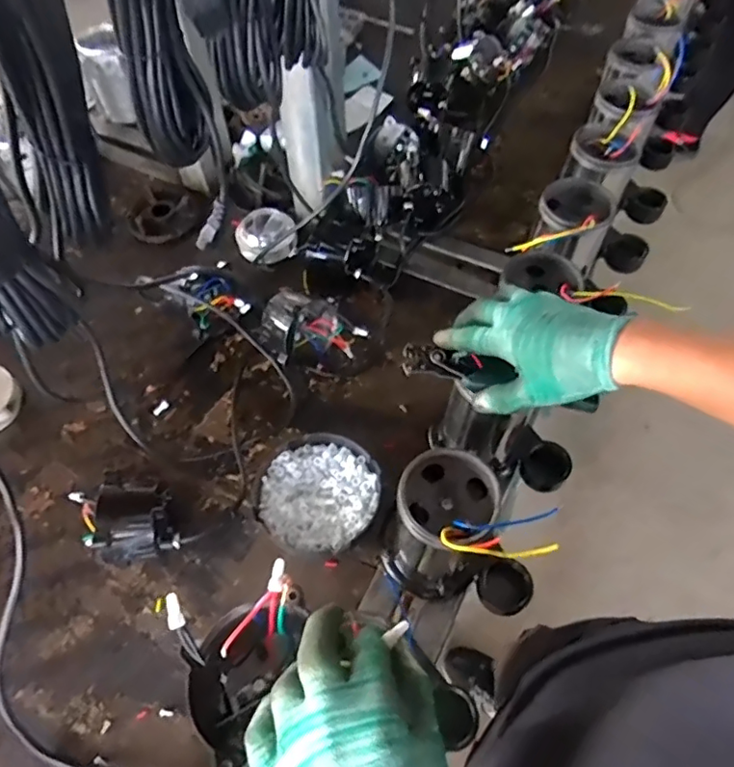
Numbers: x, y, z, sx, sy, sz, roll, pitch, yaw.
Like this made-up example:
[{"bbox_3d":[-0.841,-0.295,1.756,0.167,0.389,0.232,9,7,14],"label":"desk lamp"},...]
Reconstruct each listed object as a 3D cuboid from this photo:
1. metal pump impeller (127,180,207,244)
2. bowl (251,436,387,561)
[{"bbox_3d":[-0.338,-0.297,0.938,0.129,0.021,0.143,-20,60,-12],"label":"metal pump impeller"},{"bbox_3d":[-0.057,0.136,0.667,0.136,0.052,0.139,0,58,0],"label":"bowl"}]

